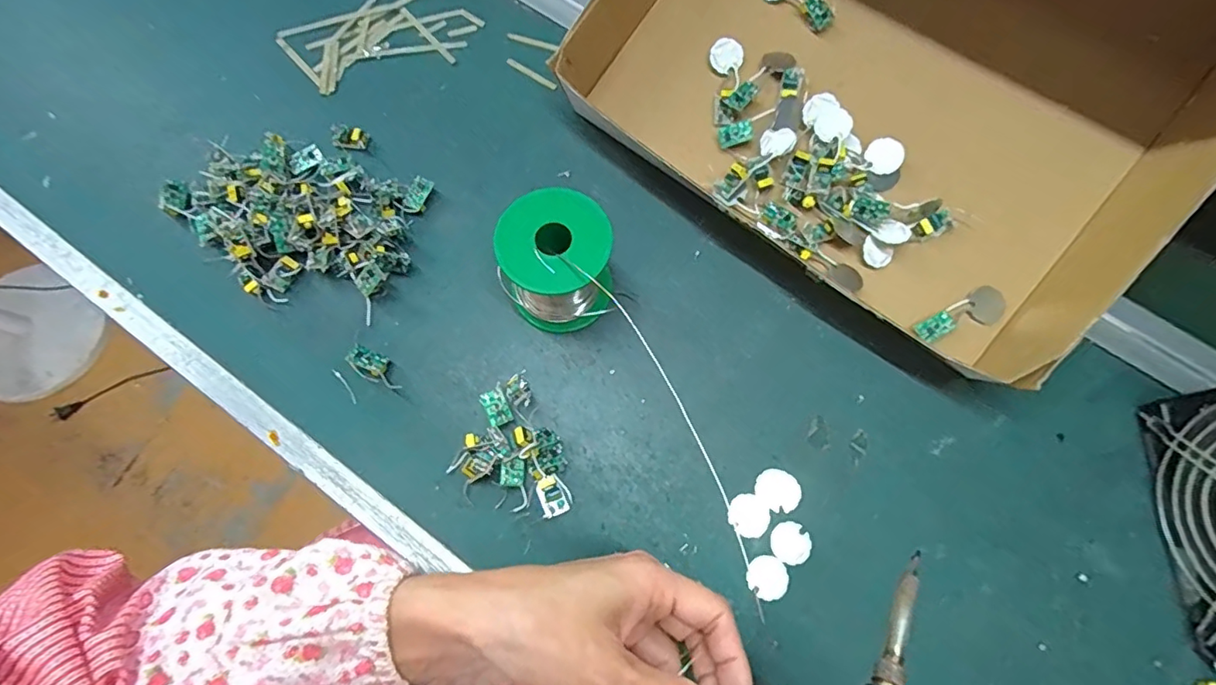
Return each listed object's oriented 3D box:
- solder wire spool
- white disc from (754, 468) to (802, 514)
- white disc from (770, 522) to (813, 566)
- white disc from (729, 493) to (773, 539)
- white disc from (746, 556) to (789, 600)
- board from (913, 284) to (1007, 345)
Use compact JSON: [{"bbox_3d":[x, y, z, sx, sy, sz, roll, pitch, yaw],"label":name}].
[{"bbox_3d":[-0.032,-0.049,0.355,0.067,0.077,0.064,0,72,0],"label":"solder wire spool"},{"bbox_3d":[0.109,0.094,0.349,0.025,0.004,0.028,-43,77,-12],"label":"white disc"},{"bbox_3d":[0.113,0.124,0.340,0.024,0.004,0.025,0,72,0],"label":"white disc"},{"bbox_3d":[0.089,0.108,0.343,0.024,0.004,0.026,0,72,0],"label":"white disc"},{"bbox_3d":[0.098,0.143,0.334,0.025,0.004,0.025,0,72,0],"label":"white disc"},{"bbox_3d":[0.240,-0.017,0.375,0.062,0.010,0.024,-24,74,-8],"label":"board"}]

